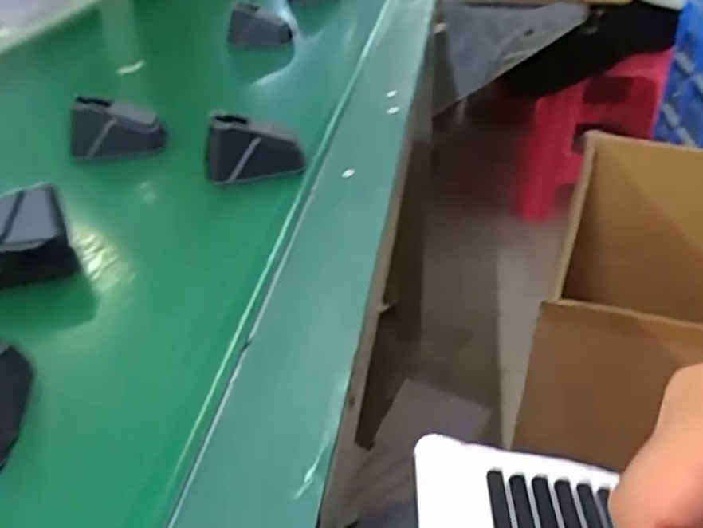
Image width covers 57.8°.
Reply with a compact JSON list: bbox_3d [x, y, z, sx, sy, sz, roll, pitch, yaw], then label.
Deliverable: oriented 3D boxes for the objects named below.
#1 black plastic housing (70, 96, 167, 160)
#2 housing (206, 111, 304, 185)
[{"bbox_3d":[-0.180,-0.103,0.483,0.068,0.037,0.024,0,36,4],"label":"black plastic housing"},{"bbox_3d":[-0.069,-0.078,0.440,0.067,0.045,0.027,2,36,6],"label":"housing"}]

